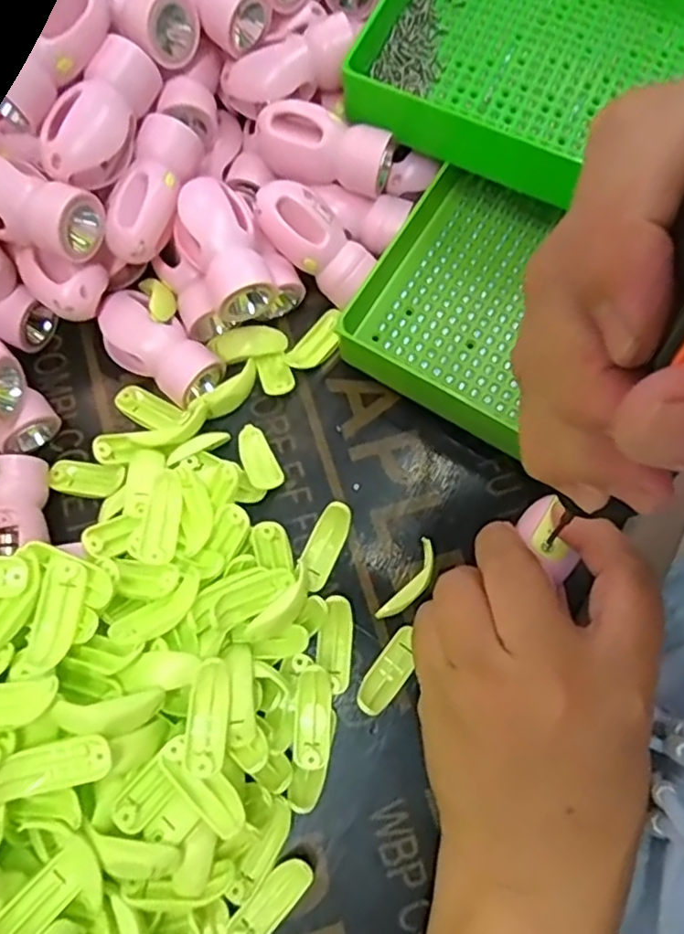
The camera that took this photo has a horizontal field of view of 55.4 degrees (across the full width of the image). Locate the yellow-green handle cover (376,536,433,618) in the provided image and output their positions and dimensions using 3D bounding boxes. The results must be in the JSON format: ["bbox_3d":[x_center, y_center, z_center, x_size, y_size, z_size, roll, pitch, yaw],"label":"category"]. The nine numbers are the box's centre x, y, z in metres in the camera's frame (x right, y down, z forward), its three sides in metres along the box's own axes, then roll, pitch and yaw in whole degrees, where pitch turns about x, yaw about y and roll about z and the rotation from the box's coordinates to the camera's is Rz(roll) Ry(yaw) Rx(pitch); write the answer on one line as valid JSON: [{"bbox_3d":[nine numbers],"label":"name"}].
[{"bbox_3d":[0.032,0.054,0.299,0.012,0.010,0.041,32,76,7],"label":"yellow-green handle cover"}]

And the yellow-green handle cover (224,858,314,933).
[{"bbox_3d":[-0.029,0.177,0.264,0.040,0.011,0.016,-42,80,-12],"label":"yellow-green handle cover"}]

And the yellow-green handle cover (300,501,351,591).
[{"bbox_3d":[-0.008,0.037,0.306,0.015,0.007,0.041,24,75,5],"label":"yellow-green handle cover"}]

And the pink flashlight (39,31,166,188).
[{"bbox_3d":[-0.108,-0.155,0.288,0.027,0.024,0.067,23,75,5],"label":"pink flashlight"}]

